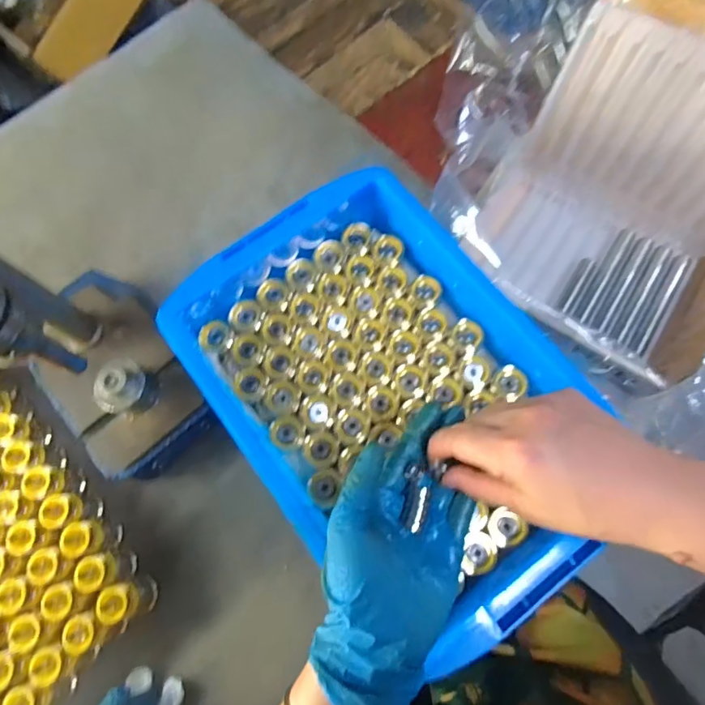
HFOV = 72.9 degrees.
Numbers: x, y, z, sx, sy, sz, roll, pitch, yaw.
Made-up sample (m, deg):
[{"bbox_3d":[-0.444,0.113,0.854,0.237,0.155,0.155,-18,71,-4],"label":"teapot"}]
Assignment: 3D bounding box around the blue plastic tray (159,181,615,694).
[{"bbox_3d":[0.031,0.041,0.396,0.234,0.067,0.368,-34,74,-9],"label":"blue plastic tray"}]

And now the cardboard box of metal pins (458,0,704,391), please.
[{"bbox_3d":[0.249,-0.132,0.436,0.228,0.168,0.241,29,75,11],"label":"cardboard box of metal pins"}]

